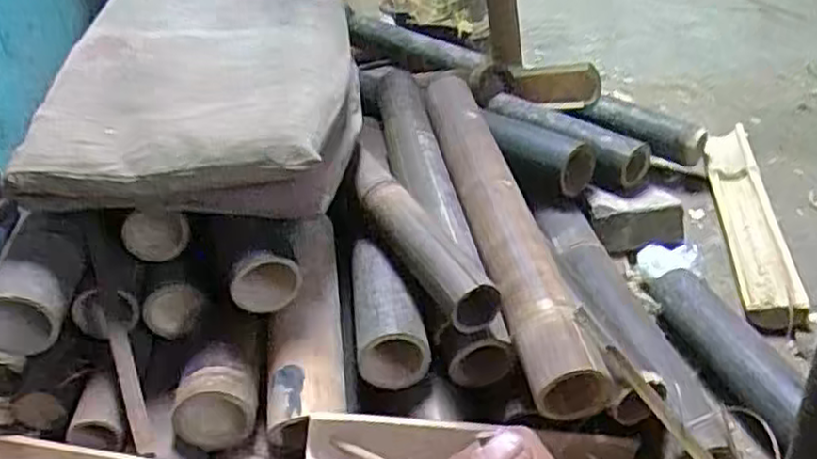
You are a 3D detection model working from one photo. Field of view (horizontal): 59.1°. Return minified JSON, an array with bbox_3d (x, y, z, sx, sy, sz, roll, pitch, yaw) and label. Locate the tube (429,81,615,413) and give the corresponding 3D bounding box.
[{"bbox_3d":[0.092,-0.040,0.805,0.077,0.063,0.540,-10,46,-7],"label":"tube"}]

